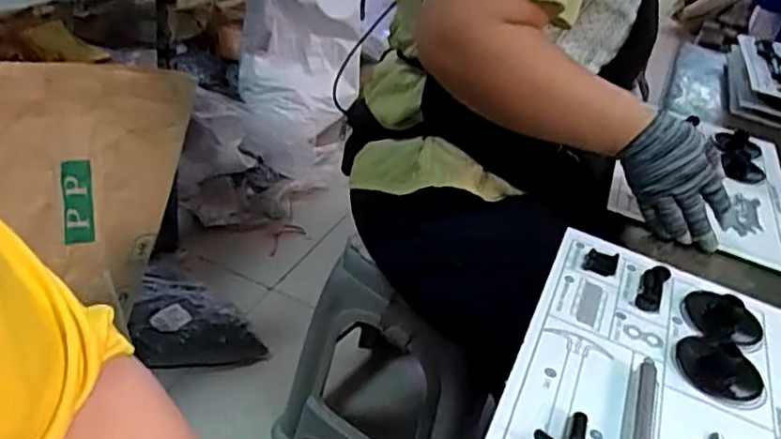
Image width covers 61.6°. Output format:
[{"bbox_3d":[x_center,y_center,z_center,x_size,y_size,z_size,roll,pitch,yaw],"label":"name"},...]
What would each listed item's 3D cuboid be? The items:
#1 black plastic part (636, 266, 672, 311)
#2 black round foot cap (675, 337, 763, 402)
[{"bbox_3d":[0.254,0.068,0.635,0.023,0.014,0.071,24,38,20],"label":"black plastic part"},{"bbox_3d":[0.277,0.124,0.556,0.058,0.019,0.070,-16,42,-31],"label":"black round foot cap"}]

